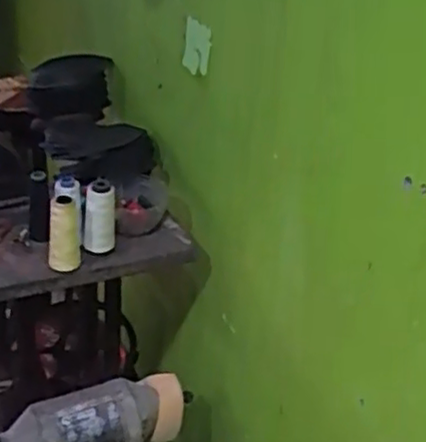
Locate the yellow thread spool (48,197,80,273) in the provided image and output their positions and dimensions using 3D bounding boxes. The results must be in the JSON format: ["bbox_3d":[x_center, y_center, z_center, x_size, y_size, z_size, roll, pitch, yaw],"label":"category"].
[{"bbox_3d":[-0.223,0.016,1.065,0.047,0.105,0.051,-1,30,-11],"label":"yellow thread spool"}]

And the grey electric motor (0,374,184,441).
[{"bbox_3d":[-0.183,0.331,1.144,0.288,0.095,0.098,-10,33,-25],"label":"grey electric motor"}]

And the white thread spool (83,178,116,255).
[{"bbox_3d":[-0.176,-0.007,1.108,0.048,0.108,0.044,0,30,-10],"label":"white thread spool"}]

